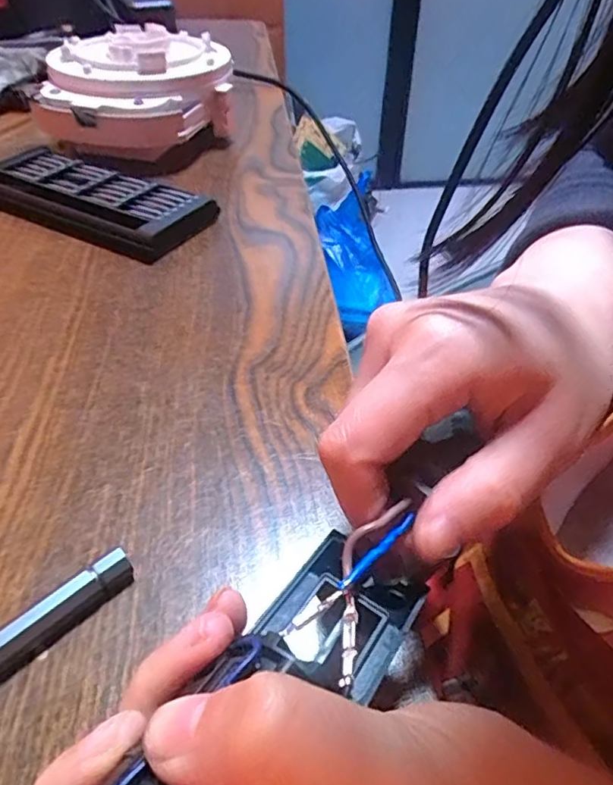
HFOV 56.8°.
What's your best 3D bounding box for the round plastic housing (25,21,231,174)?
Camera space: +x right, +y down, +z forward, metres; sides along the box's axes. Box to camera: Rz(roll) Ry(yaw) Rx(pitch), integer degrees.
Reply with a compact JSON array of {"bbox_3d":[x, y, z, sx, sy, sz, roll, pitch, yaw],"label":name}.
[{"bbox_3d":[-0.131,-0.239,0.461,0.138,0.083,0.138,1,43,-1],"label":"round plastic housing"}]

